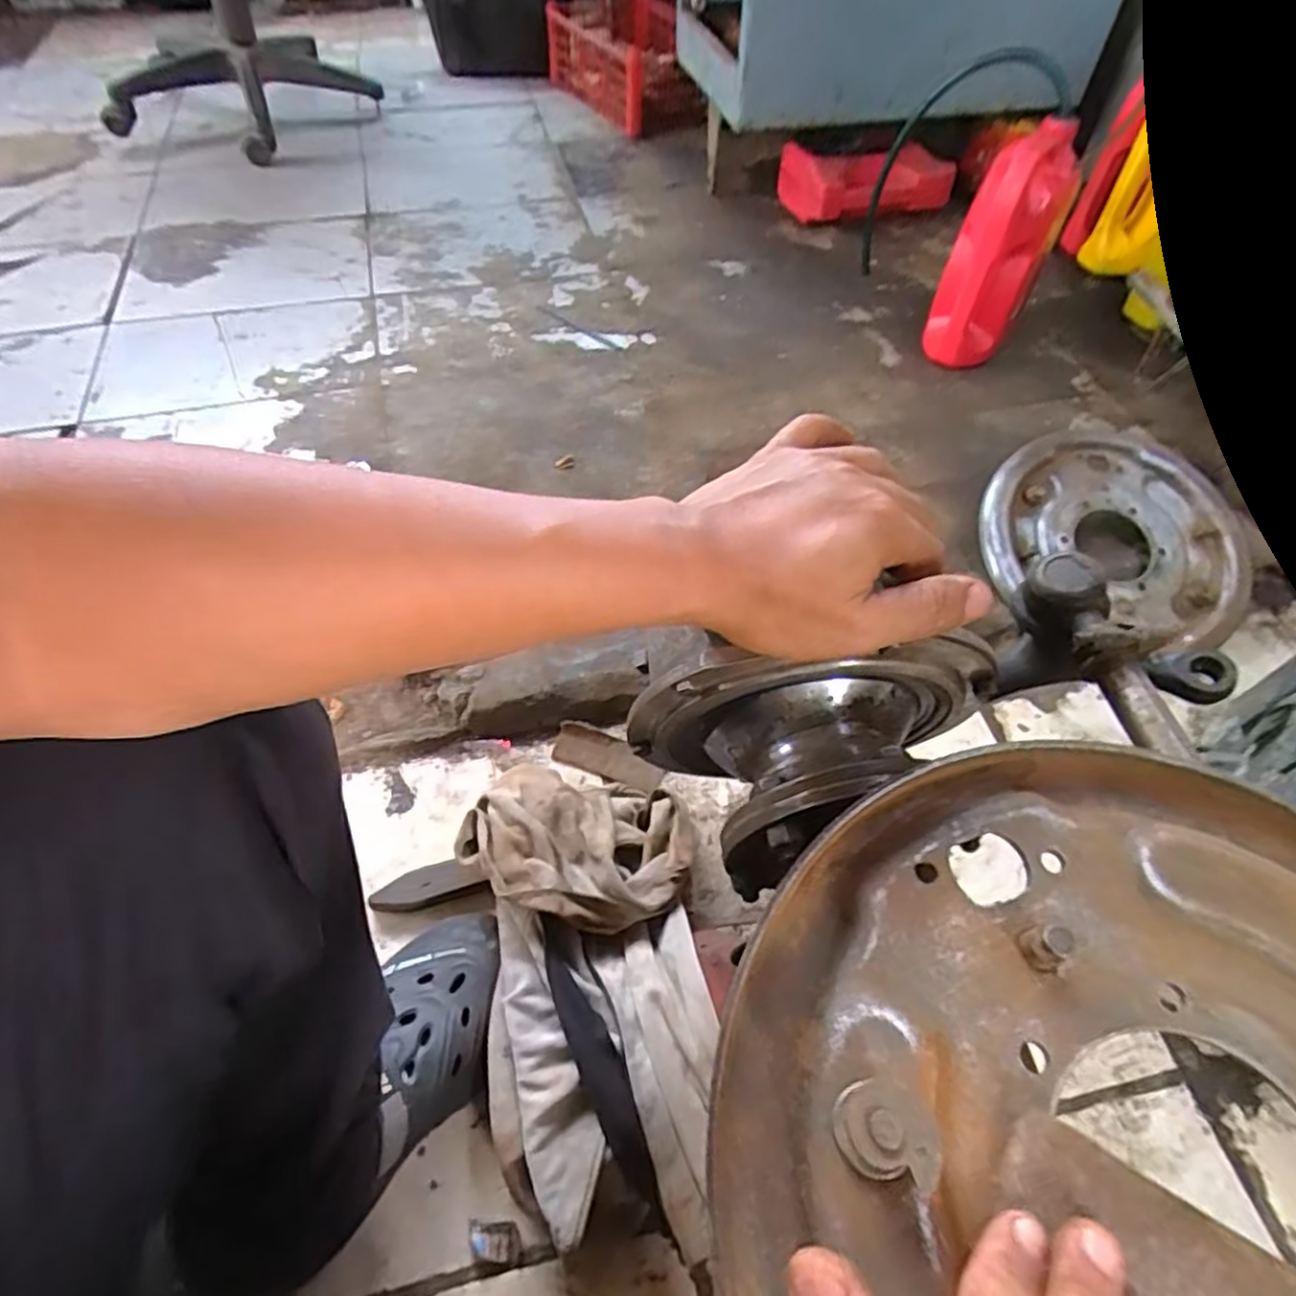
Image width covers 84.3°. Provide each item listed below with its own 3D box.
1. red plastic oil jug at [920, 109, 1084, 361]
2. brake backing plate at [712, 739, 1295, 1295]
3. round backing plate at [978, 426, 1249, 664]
[{"bbox_3d":[0.458,-0.514,0.955,0.106,0.282,0.110,33,60,20],"label":"red plastic oil jug"},{"bbox_3d":[0.181,0.164,0.229,0.293,0.036,0.268,1,54,-1],"label":"brake backing plate"},{"bbox_3d":[0.533,-0.129,0.823,0.280,0.033,0.251,29,81,11],"label":"round backing plate"}]

